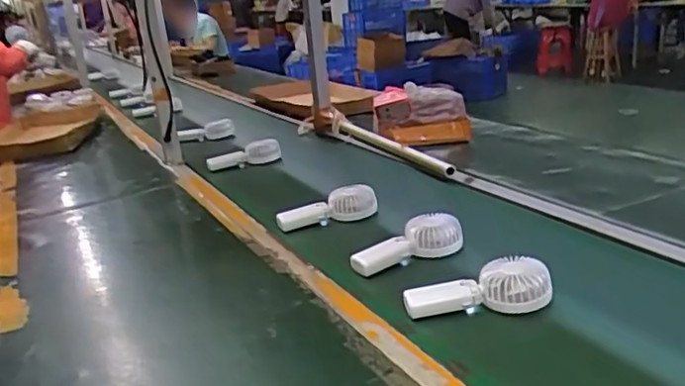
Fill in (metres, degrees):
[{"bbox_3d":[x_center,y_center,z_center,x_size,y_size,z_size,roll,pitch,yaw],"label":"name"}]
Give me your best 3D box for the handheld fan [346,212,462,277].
[{"bbox_3d":[0.100,0.078,0.951,0.191,0.047,0.067,-14,22,-23],"label":"handheld fan"}]

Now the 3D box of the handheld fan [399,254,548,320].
[{"bbox_3d":[0.175,0.122,0.788,0.185,0.042,0.067,-6,20,-4],"label":"handheld fan"}]

